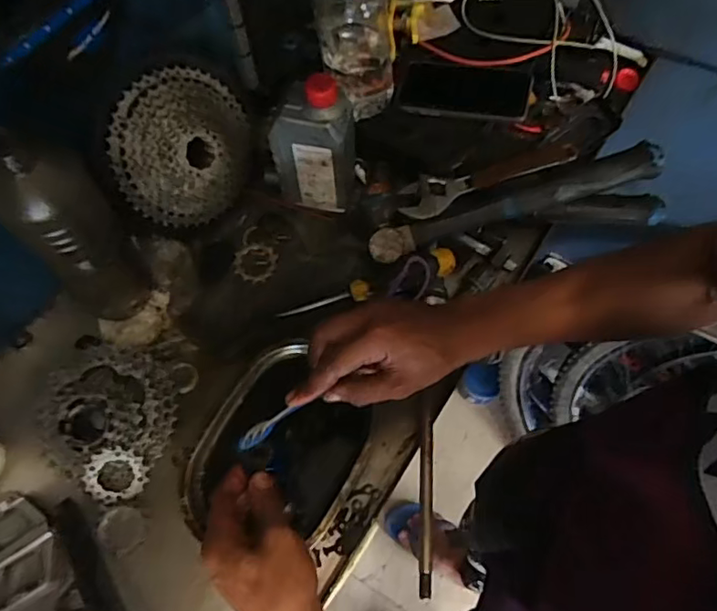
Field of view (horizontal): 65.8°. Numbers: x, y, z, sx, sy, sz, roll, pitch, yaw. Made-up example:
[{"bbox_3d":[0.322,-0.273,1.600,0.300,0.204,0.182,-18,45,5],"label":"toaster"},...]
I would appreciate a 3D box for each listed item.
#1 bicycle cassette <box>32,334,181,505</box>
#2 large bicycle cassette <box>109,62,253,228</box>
[{"bbox_3d":[-0.256,0.109,0.560,0.133,0.036,0.148,21,68,7],"label":"bicycle cassette"},{"bbox_3d":[-0.184,-0.167,0.602,0.041,0.159,0.163,22,94,42],"label":"large bicycle cassette"}]

